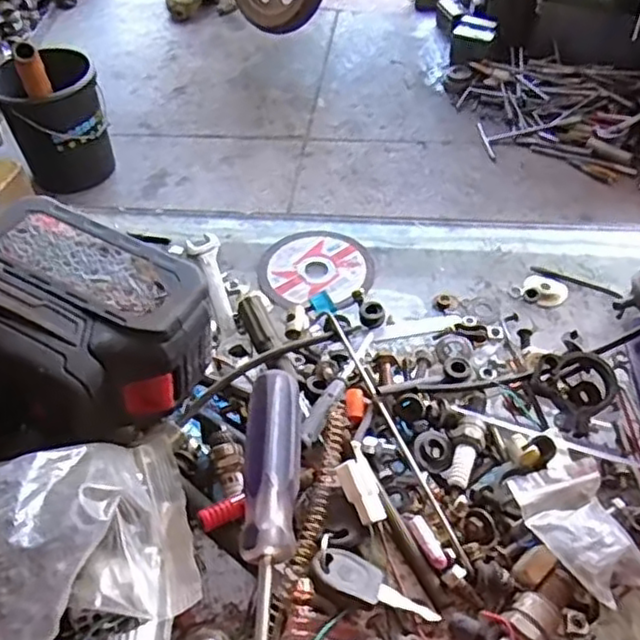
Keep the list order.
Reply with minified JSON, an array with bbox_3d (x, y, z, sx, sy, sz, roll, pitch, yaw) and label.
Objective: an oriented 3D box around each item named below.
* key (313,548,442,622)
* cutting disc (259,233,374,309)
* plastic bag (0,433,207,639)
[{"bbox_3d":[0.025,0.119,0.300,0.058,0.011,0.022,25,53,1],"label":"key"},{"bbox_3d":[-0.002,-0.034,0.451,0.075,0.004,0.073,-1,47,1],"label":"cutting disc"},{"bbox_3d":[-0.103,0.087,0.280,0.090,0.063,0.091,-21,51,-15],"label":"plastic bag"}]

